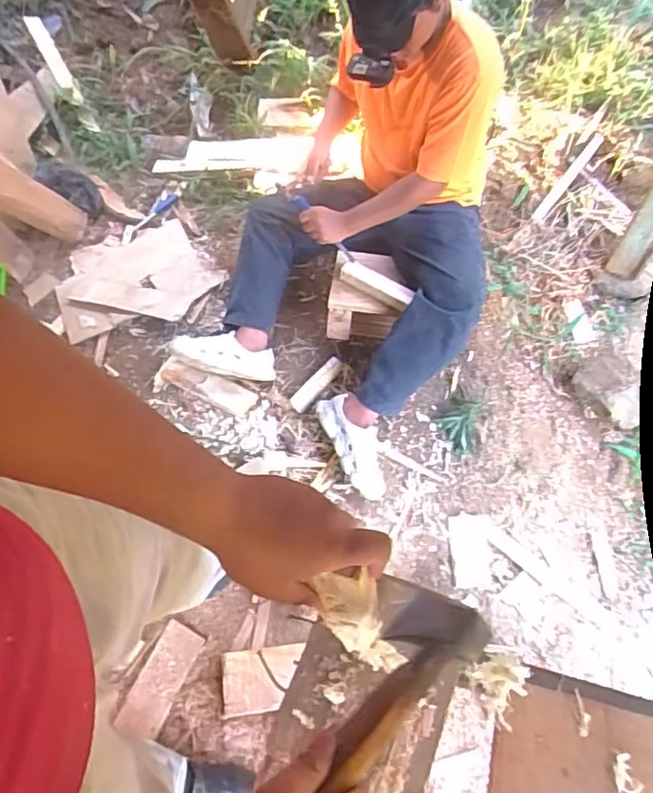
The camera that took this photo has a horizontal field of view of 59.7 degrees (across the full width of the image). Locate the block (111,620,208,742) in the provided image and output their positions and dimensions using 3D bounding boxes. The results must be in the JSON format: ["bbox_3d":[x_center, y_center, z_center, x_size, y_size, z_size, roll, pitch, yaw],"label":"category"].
[{"bbox_3d":[-0.341,0.583,1.174,0.089,0.017,0.213,18,60,14],"label":"block"}]

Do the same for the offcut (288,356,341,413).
[{"bbox_3d":[-0.029,-0.034,1.544,0.043,0.013,0.190,32,64,21],"label":"offcut"}]

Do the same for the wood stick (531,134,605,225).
[{"bbox_3d":[0.728,-0.654,1.722,0.036,0.026,0.320,38,90,24],"label":"wood stick"}]

